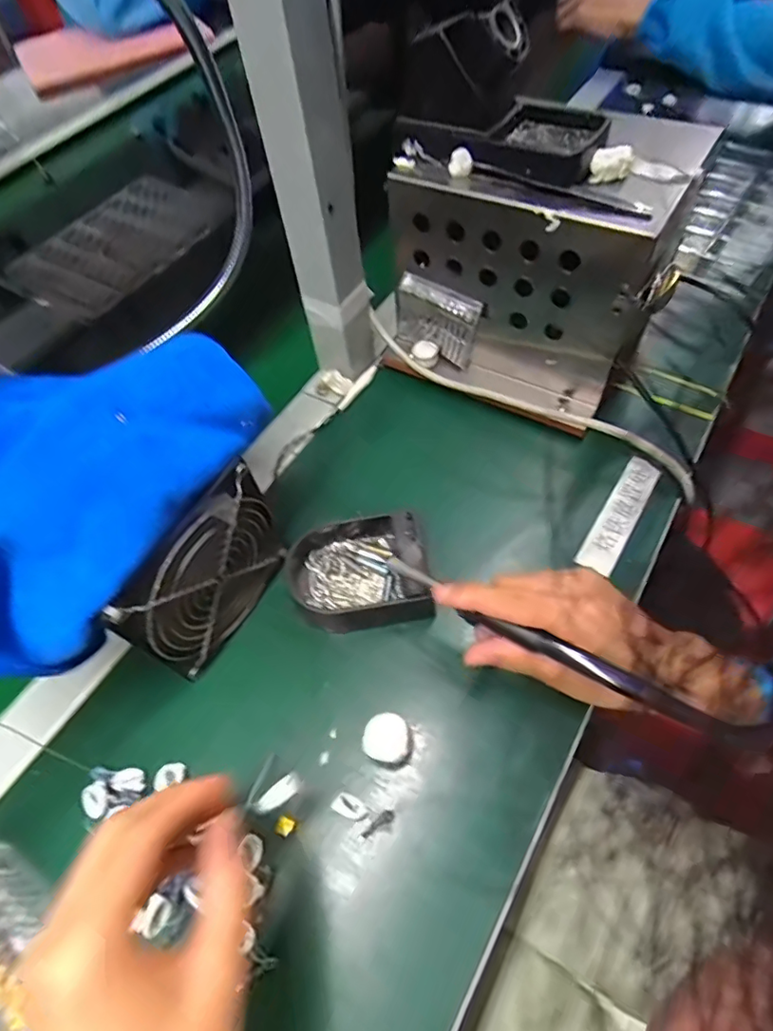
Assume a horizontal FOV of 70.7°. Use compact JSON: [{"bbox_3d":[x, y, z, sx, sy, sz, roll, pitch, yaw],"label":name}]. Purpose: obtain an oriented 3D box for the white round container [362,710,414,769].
[{"bbox_3d":[0.001,0.140,0.338,0.029,0.026,0.028,-2,59,4],"label":"white round container"}]

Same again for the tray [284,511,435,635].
[{"bbox_3d":[-0.021,0.042,0.407,0.101,0.031,0.085,-6,57,1],"label":"tray"}]

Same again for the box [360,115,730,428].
[{"bbox_3d":[0.102,-0.192,0.444,0.208,0.184,0.128,25,63,19],"label":"box"}]

